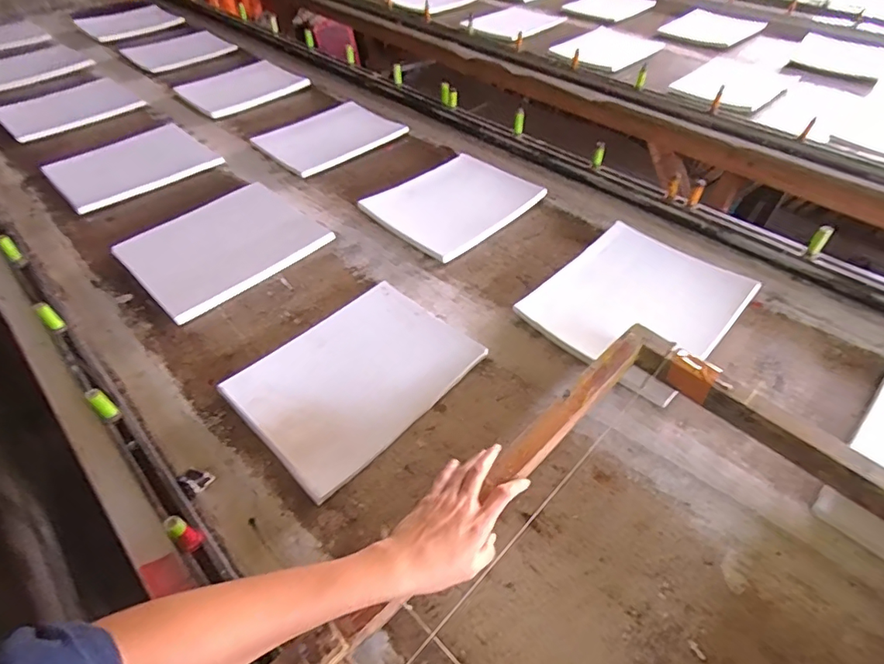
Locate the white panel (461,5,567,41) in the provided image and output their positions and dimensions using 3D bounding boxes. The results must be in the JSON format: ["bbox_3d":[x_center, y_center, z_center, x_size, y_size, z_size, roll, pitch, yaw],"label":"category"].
[{"bbox_3d":[0.261,-1.037,1.607,0.224,0.015,0.443,27,48,16],"label":"white panel"}]

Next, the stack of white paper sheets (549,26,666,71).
[{"bbox_3d":[0.495,-0.841,1.418,0.228,0.009,0.315,35,57,29],"label":"stack of white paper sheets"}]

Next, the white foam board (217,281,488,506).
[{"bbox_3d":[-0.107,0.047,0.610,0.203,0.019,0.274,33,56,28],"label":"white foam board"}]

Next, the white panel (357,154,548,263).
[{"bbox_3d":[0.024,-0.235,0.866,0.261,0.028,0.200,-35,55,-27],"label":"white panel"}]

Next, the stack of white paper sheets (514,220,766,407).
[{"bbox_3d":[0.276,-0.044,0.684,0.257,0.033,0.225,-36,56,-28],"label":"stack of white paper sheets"}]

